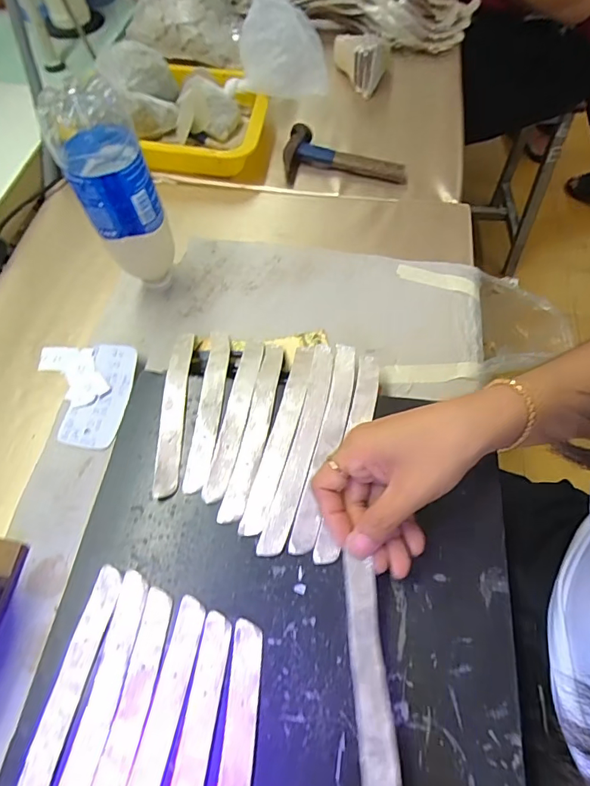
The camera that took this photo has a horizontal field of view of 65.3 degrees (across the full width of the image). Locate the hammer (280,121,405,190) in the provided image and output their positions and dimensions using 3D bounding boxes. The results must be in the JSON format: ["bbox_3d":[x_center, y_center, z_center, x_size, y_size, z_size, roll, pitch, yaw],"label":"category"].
[{"bbox_3d":[0.065,-0.307,0.601,0.157,0.027,0.083,8,62,5],"label":"hammer"}]

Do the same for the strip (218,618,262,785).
[{"bbox_3d":[-0.036,0.240,0.274,0.020,0.033,0.183,4,61,3],"label":"strip"}]

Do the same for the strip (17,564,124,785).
[{"bbox_3d":[-0.146,0.205,0.276,0.022,0.004,0.190,8,62,5],"label":"strip"}]

